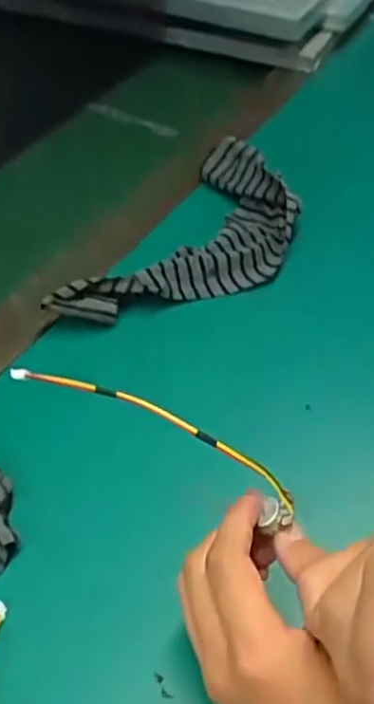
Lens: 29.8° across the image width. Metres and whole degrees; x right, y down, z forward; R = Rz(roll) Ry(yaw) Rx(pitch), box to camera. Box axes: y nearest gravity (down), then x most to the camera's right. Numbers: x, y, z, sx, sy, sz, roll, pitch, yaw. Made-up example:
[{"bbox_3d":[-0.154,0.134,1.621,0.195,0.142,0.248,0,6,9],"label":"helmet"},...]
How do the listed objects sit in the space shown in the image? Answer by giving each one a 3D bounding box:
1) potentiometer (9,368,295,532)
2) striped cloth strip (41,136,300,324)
[{"bbox_3d":[-0.011,0.036,0.319,0.146,0.034,0.011,29,50,-3],"label":"potentiometer"},{"bbox_3d":[0.016,-0.093,0.568,0.123,0.035,0.258,22,51,22],"label":"striped cloth strip"}]

